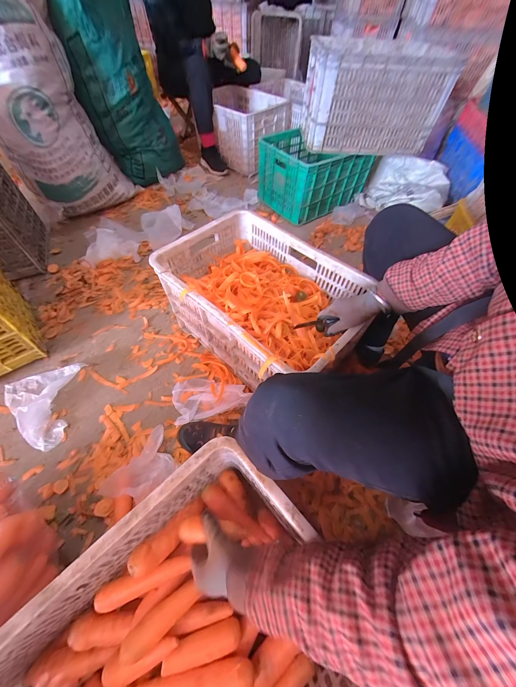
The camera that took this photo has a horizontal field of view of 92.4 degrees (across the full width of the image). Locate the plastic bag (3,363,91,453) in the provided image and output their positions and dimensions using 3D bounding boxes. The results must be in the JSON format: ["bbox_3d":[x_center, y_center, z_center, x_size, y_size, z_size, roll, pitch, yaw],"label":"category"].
[{"bbox_3d":[-0.619,0.155,0.673,0.206,0.059,0.232,1,57,-1],"label":"plastic bag"}]

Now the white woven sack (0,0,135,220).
[{"bbox_3d":[-0.818,-0.915,0.933,0.408,0.739,0.276,-30,63,-20],"label":"white woven sack"}]

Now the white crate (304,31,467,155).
[{"bbox_3d":[0.455,-1.021,1.032,0.490,0.265,0.327,0,57,-2],"label":"white crate"}]

